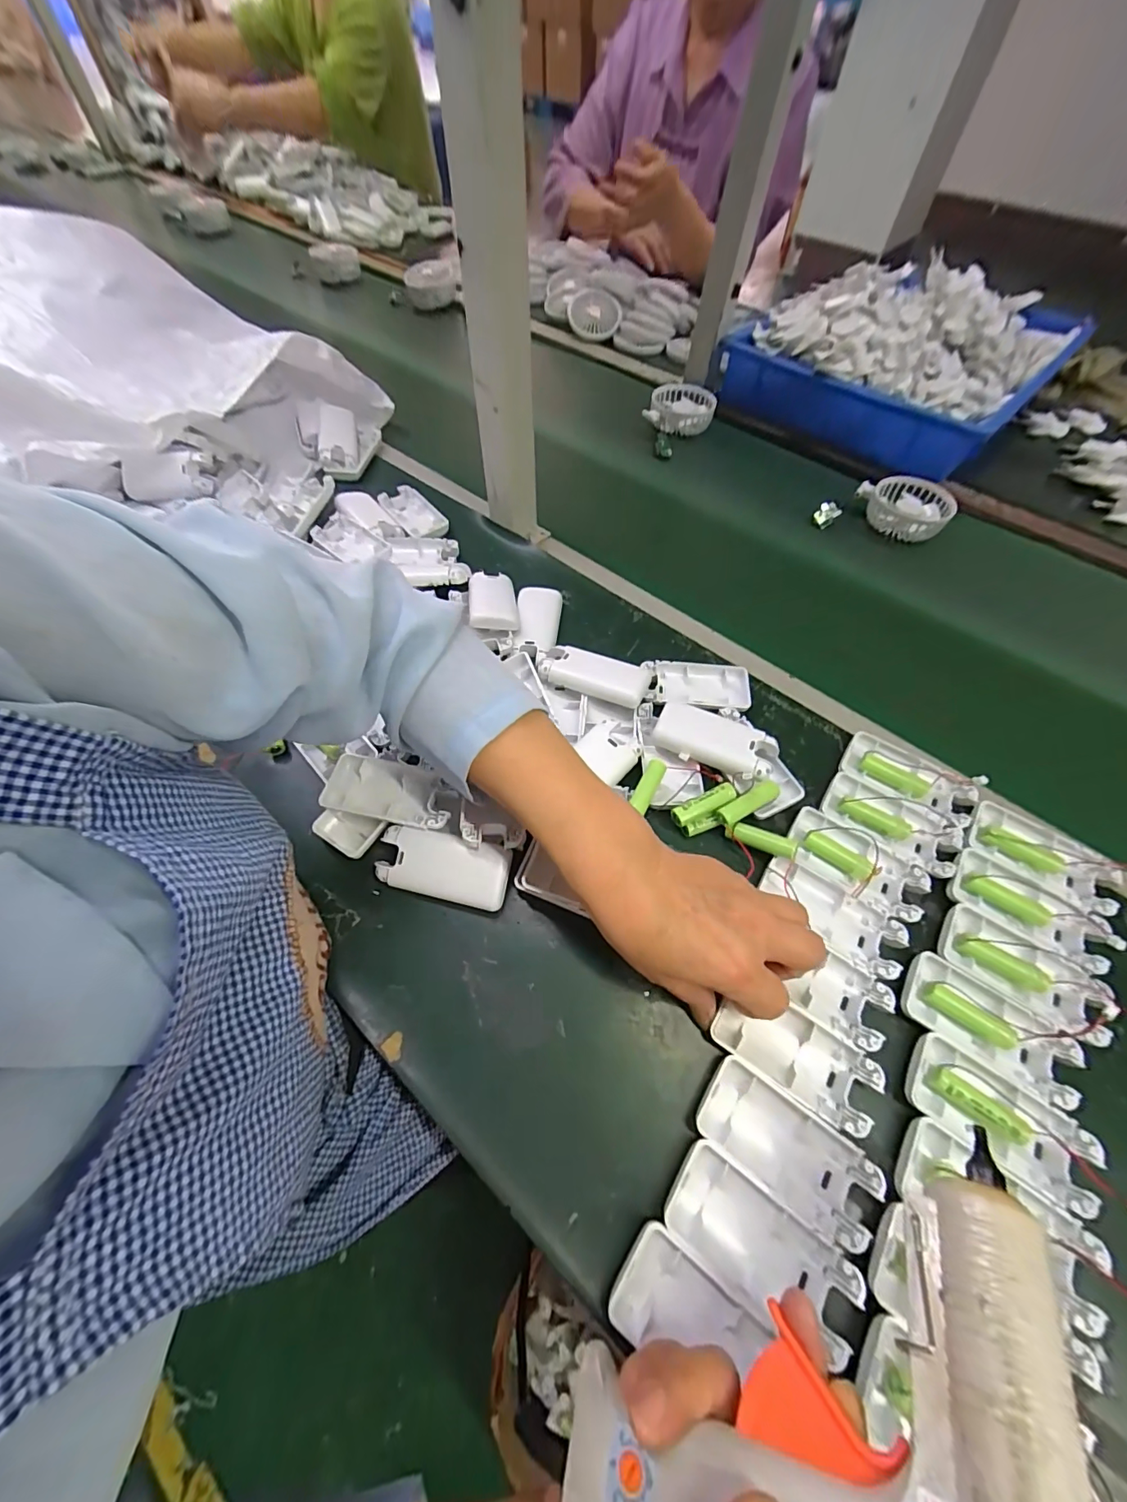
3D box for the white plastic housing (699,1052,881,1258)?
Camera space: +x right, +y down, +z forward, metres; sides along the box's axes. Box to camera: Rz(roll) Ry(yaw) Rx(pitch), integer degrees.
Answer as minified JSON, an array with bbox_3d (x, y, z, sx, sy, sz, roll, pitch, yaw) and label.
[{"bbox_3d":[0.124,0.221,0.276,0.094,0.012,0.046,32,65,17],"label":"white plastic housing"}]

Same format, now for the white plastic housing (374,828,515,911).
[{"bbox_3d":[-0.085,0.081,0.349,0.094,0.017,0.046,13,87,7],"label":"white plastic housing"}]

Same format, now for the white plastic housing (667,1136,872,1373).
[{"bbox_3d":[0.101,0.256,0.254,0.094,0.015,0.044,33,65,18],"label":"white plastic housing"}]

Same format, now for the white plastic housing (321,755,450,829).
[{"bbox_3d":[-0.130,0.031,0.367,0.098,0.012,0.044,12,61,7],"label":"white plastic housing"}]

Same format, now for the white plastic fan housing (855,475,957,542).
[{"bbox_3d":[0.413,-0.294,0.595,0.083,0.031,0.100,-30,64,-16],"label":"white plastic fan housing"}]

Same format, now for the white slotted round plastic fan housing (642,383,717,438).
[{"bbox_3d":[0.169,-0.486,0.703,0.087,0.033,0.092,0,60,0],"label":"white slotted round plastic fan housing"}]

